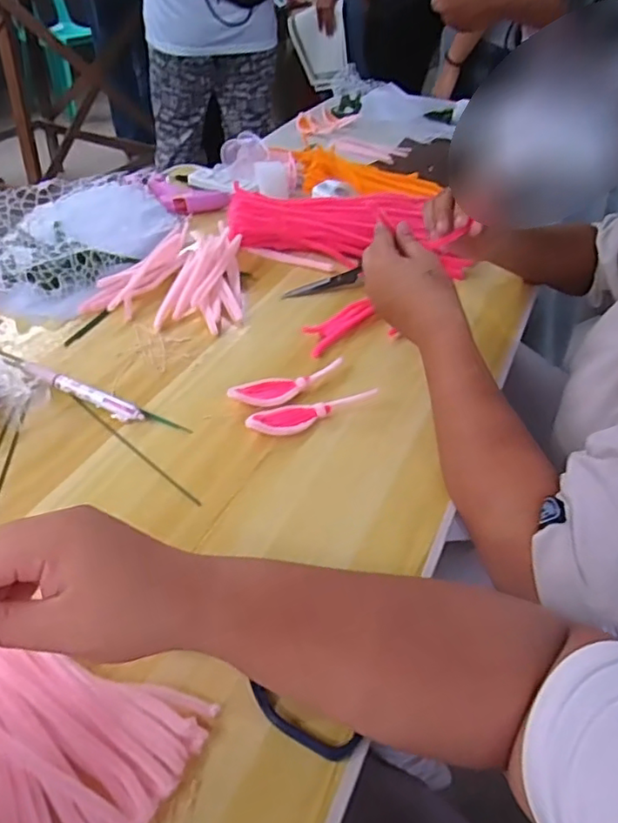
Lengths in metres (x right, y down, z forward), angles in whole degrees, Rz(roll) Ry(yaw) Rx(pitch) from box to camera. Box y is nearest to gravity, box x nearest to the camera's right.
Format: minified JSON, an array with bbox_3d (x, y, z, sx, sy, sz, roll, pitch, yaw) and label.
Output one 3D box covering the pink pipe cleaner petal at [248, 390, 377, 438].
[{"bbox_3d":[0.005,-0.001,0.541,0.121,0.010,0.030,-16,45,-22],"label":"pink pipe cleaner petal"}]

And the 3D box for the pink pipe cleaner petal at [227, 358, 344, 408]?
[{"bbox_3d":[-0.017,-0.024,0.565,0.112,0.013,0.032,-13,44,-19],"label":"pink pipe cleaner petal"}]

